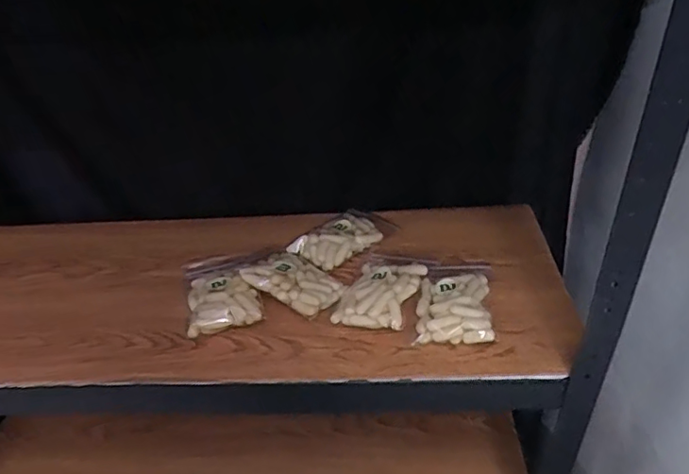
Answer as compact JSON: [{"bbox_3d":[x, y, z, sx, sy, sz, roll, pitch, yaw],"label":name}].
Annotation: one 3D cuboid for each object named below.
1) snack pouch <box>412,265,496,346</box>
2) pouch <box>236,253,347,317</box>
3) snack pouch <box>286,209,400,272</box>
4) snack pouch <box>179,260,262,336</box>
[{"bbox_3d":[0.125,0.068,0.610,0.080,0.035,0.137,4,37,11],"label":"snack pouch"},{"bbox_3d":[-0.060,0.053,0.642,0.112,0.028,0.073,19,42,29],"label":"pouch"},{"bbox_3d":[-0.002,-0.004,0.711,0.077,0.019,0.135,27,46,36],"label":"snack pouch"},{"bbox_3d":[-0.149,0.060,0.649,0.082,0.034,0.145,-13,37,-11],"label":"snack pouch"}]

